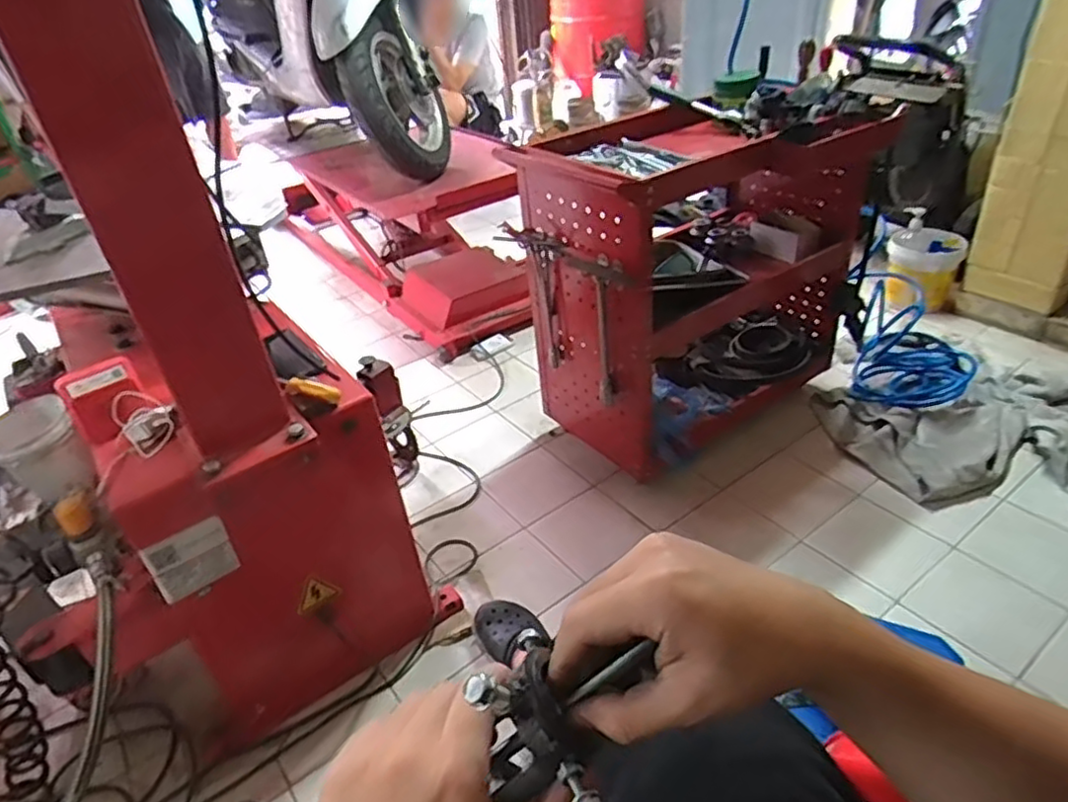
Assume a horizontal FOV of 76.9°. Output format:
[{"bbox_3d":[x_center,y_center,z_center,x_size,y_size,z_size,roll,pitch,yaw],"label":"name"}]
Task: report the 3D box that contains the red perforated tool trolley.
[{"bbox_3d":[0.399,-0.301,1.532,0.830,0.630,0.394,-24,39,-24],"label":"red perforated tool trolley"}]

